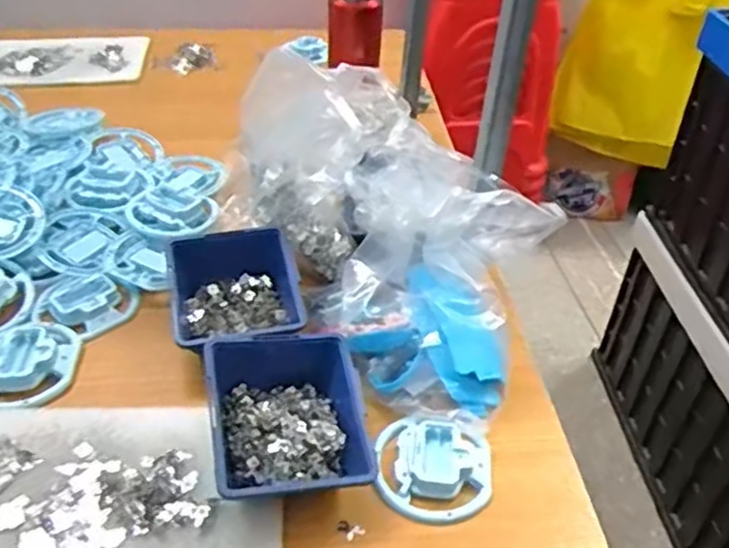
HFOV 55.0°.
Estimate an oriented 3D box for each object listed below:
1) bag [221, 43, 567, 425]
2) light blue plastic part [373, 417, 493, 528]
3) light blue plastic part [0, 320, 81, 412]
[{"bbox_3d":[0.024,-0.080,0.721,0.215,0.164,0.426,-19,45,-23],"label":"bag"},{"bbox_3d":[0.056,0.159,0.575,0.094,0.020,0.088,1,40,-1],"label":"light blue plastic part"},{"bbox_3d":[-0.317,0.083,0.648,0.099,0.027,0.105,1,40,-1],"label":"light blue plastic part"}]

